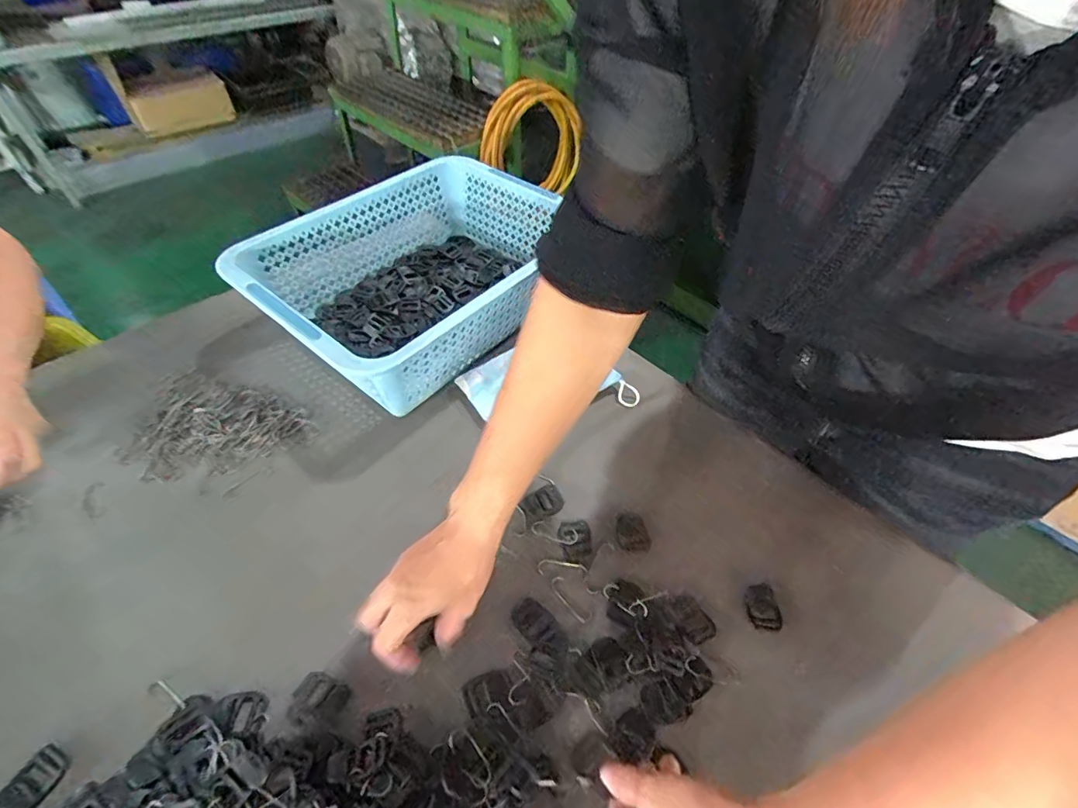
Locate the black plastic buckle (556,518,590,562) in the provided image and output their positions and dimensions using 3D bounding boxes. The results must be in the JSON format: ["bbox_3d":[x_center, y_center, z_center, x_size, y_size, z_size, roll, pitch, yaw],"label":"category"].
[{"bbox_3d":[0.033,0.129,0.452,0.031,0.004,0.037,0,51,-2],"label":"black plastic buckle"}]

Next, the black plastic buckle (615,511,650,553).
[{"bbox_3d":[0.090,0.125,0.461,0.032,0.004,0.042,-6,52,-7],"label":"black plastic buckle"}]

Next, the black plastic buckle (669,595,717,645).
[{"bbox_3d":[0.129,0.183,0.403,0.028,0.004,0.039,-25,56,-21],"label":"black plastic buckle"}]

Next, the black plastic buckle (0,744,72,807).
[{"bbox_3d":[-0.348,0.261,0.323,0.027,0.004,0.042,18,53,13],"label":"black plastic buckle"}]

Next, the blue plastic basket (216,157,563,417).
[{"bbox_3d":[-0.147,-0.169,0.612,0.280,0.113,0.377,32,57,22],"label":"blue plastic basket"}]

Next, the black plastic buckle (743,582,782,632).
[{"bbox_3d":[0.194,0.177,0.412,0.030,0.007,0.039,-3,51,-4],"label":"black plastic buckle"}]

